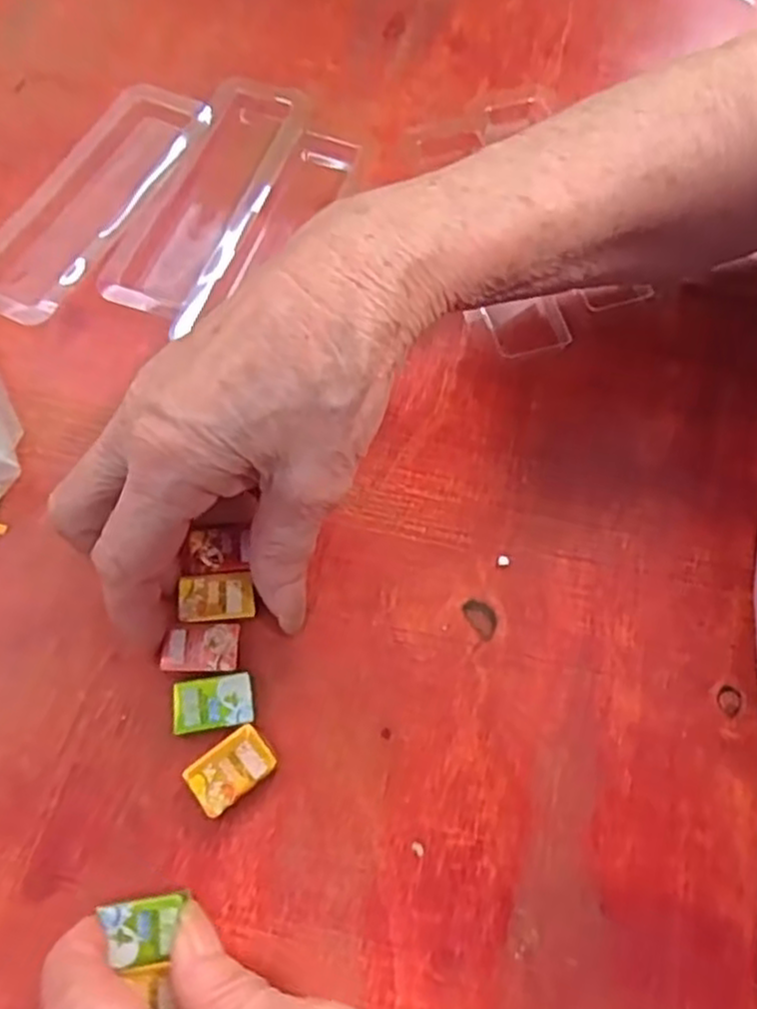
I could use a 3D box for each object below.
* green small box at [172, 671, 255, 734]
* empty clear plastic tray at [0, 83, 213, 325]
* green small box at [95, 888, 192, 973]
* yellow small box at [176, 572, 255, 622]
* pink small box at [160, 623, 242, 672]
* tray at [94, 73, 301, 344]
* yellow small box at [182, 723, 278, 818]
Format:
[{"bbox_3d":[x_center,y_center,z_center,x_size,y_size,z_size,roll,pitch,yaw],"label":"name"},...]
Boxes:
[{"bbox_3d":[-0.054,0.065,0.243,0.025,0.006,0.016,-8,67,-6],"label":"green small box"},{"bbox_3d":[-0.125,-0.134,0.325,0.050,0.009,0.133,26,68,9],"label":"empty clear plastic tray"},{"bbox_3d":[-0.067,0.123,0.215,0.024,0.006,0.017,-10,68,-6],"label":"green small box"},{"bbox_3d":[-0.056,0.031,0.254,0.026,0.004,0.016,-4,67,-4],"label":"yellow small box"},{"bbox_3d":[-0.059,0.047,0.247,0.025,0.004,0.016,1,67,-2],"label":"pink small box"},{"bbox_3d":[-0.074,-0.138,0.330,0.049,0.007,0.137,20,67,6],"label":"tray"},{"bbox_3d":[-0.046,0.084,0.236,0.026,0.008,0.017,-37,73,-16],"label":"yellow small box"}]

